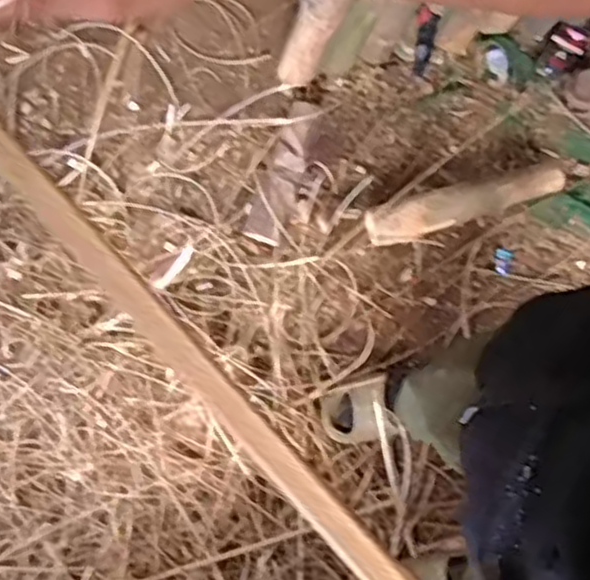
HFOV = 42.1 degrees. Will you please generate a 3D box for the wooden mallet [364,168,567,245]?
[{"bbox_3d":[0.320,-0.161,1.428,0.392,0.087,0.082,-14,77,-3],"label":"wooden mallet"}]

